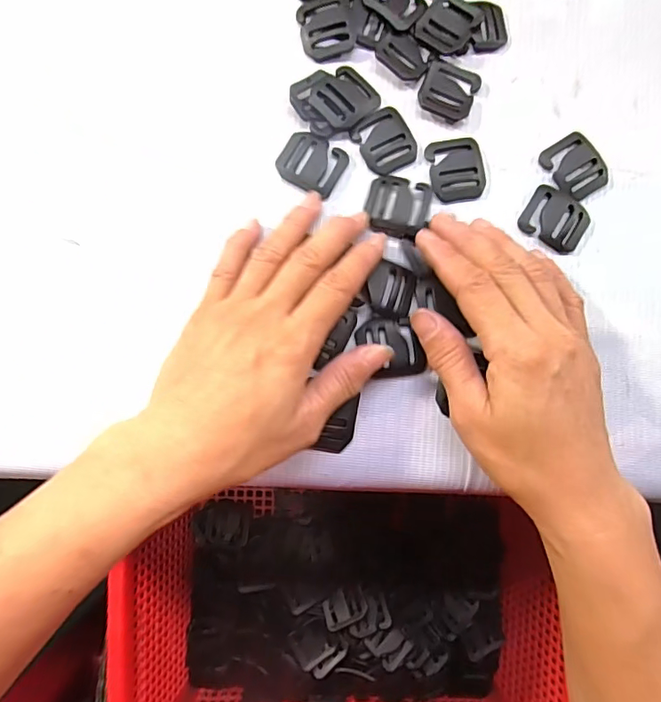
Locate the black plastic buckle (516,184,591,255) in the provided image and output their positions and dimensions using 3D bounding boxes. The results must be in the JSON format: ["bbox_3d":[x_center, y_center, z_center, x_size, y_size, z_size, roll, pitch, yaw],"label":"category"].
[{"bbox_3d":[0.125,-0.073,0.275,0.035,0.004,0.031,32,82,2],"label":"black plastic buckle"}]

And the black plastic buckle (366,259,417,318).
[{"bbox_3d":[0.033,-0.032,0.263,0.024,0.005,0.027,16,82,0],"label":"black plastic buckle"}]

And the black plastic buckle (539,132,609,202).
[{"bbox_3d":[0.140,-0.105,0.279,0.031,0.004,0.035,-31,85,-6],"label":"black plastic buckle"}]

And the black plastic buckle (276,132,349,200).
[{"bbox_3d":[-0.011,-0.103,0.271,0.035,0.004,0.030,27,82,1],"label":"black plastic buckle"}]

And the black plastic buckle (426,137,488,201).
[{"bbox_3d":[0.071,-0.102,0.277,0.031,0.005,0.034,-12,83,-4],"label":"black plastic buckle"}]

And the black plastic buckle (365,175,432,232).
[{"bbox_3d":[0.038,-0.081,0.271,0.034,0.005,0.030,7,82,-2],"label":"black plastic buckle"}]

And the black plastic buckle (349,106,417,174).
[{"bbox_3d":[0.031,-0.118,0.276,0.031,0.004,0.034,-26,84,-6],"label":"black plastic buckle"}]

